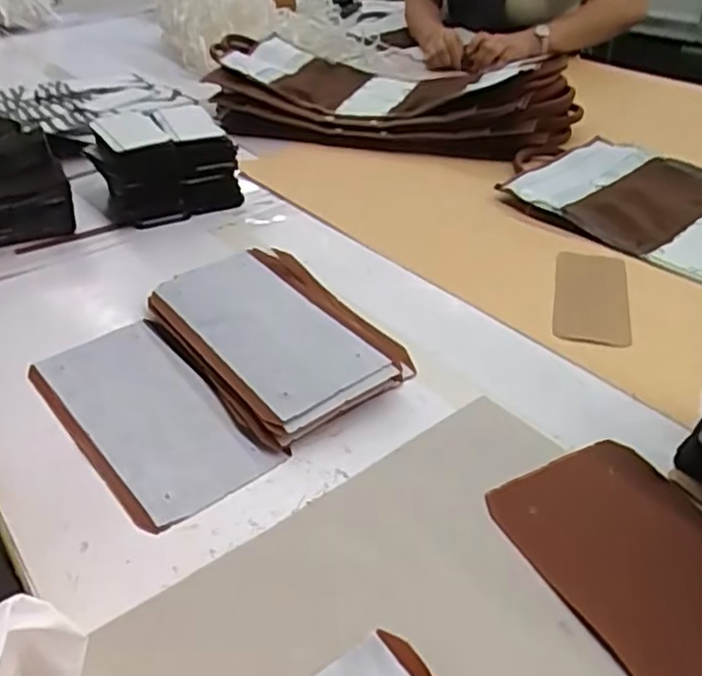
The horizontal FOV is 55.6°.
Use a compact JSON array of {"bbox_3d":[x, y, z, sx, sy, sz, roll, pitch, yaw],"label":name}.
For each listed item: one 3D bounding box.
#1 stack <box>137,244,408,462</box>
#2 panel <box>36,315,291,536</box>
[{"bbox_3d":[-0.076,-0.007,0.626,0.158,0.031,0.255,-27,43,-29],"label":"stack"},{"bbox_3d":[-0.172,0.061,0.556,0.115,0.007,0.240,-29,44,-30],"label":"panel"}]

